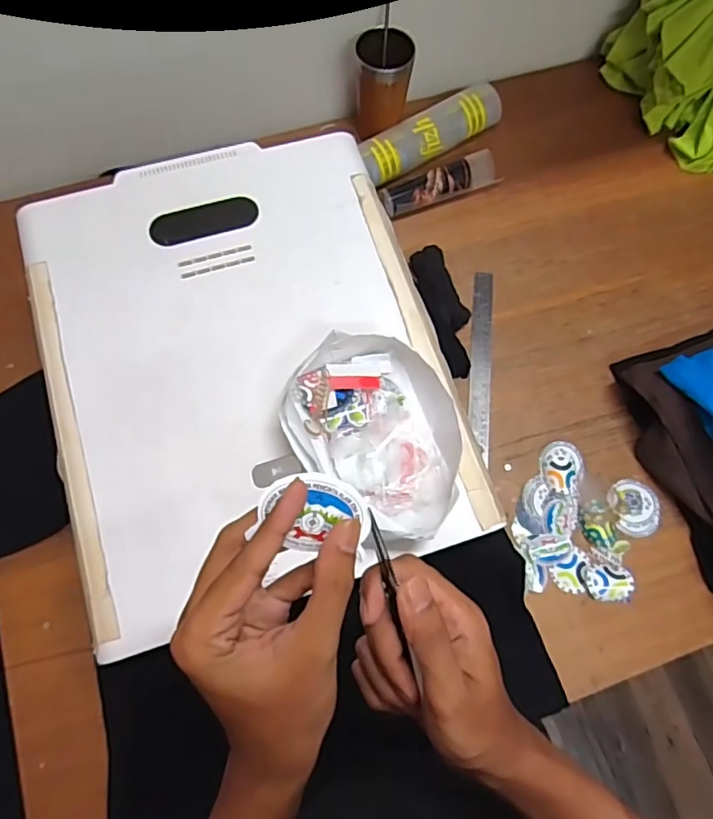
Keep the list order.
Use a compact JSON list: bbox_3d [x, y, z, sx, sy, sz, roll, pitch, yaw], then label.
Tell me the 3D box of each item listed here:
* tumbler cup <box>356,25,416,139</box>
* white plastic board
[{"bbox_3d":[0.038,-0.474,0.830,0.074,0.127,0.072,1,71,-2],"label":"tumbler cup"},{"bbox_3d":[-0.117,-0.064,0.595,0.395,0.019,0.496,-17,73,-8],"label":"white plastic board"}]

